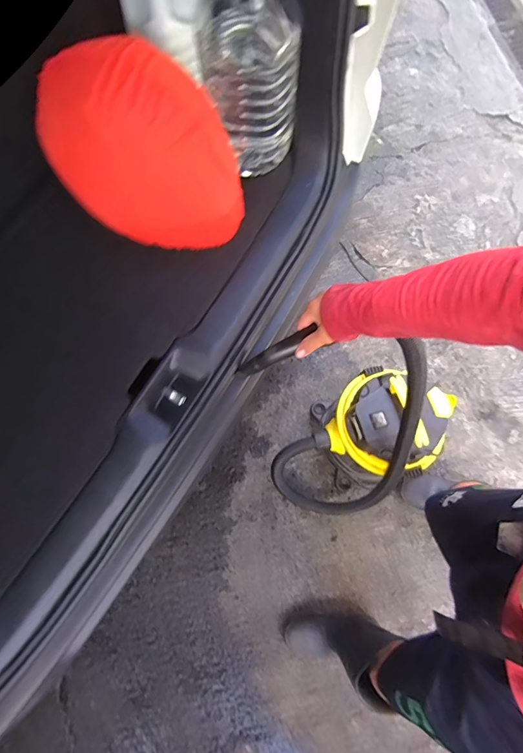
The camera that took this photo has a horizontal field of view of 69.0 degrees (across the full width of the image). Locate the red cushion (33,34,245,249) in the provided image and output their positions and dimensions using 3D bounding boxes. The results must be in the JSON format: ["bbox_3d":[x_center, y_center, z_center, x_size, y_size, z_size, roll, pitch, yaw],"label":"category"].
[{"bbox_3d":[-0.189,-0.357,0.634,0.271,0.319,0.106,-23,48,2],"label":"red cushion"}]

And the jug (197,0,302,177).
[{"bbox_3d":[-0.025,-0.521,0.643,0.165,0.346,0.125,13,71,7],"label":"jug"}]

